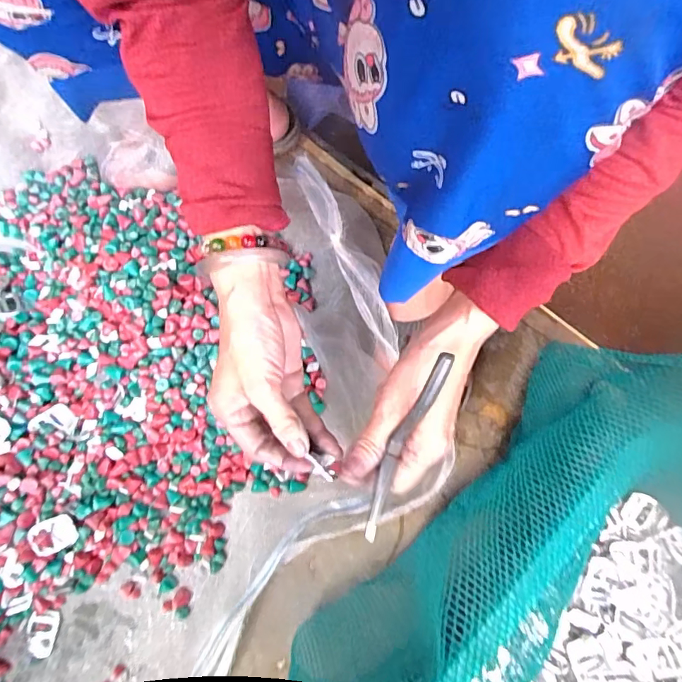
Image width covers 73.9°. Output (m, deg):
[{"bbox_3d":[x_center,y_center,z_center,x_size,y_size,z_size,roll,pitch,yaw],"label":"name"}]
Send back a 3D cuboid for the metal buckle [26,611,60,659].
[{"bbox_3d":[-0.291,0.284,0.440,0.027,0.004,0.044,11,83,-6],"label":"metal buckle"}]

